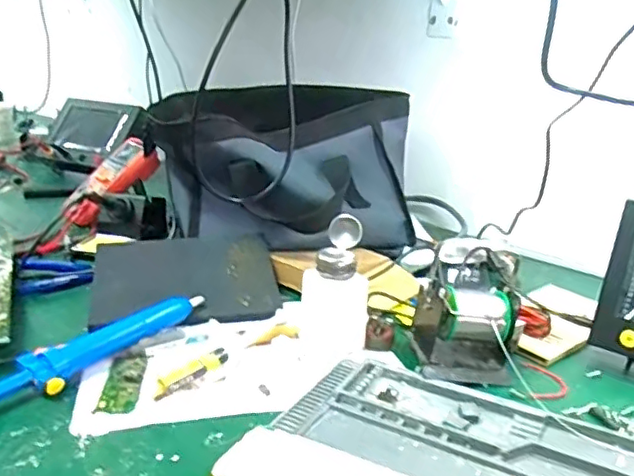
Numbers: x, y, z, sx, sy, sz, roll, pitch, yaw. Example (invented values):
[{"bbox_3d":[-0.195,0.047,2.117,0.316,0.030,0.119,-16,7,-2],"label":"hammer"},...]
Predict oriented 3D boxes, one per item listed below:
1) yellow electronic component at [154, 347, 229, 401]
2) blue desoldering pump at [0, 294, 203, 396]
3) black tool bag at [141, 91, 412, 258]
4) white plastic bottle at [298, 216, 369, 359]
[{"bbox_3d":[-0.113,0.122,0.541,0.076,0.016,0.018,-15,25,-41],"label":"yellow electronic component"},{"bbox_3d":[-0.228,0.112,0.530,0.040,0.033,0.326,16,23,35],"label":"blue desoldering pump"},{"bbox_3d":[-0.033,-0.100,0.845,0.323,0.188,0.243,7,20,13],"label":"black tool bag"},{"bbox_3d":[0.016,0.047,0.606,0.055,0.122,0.058,-11,22,-33],"label":"white plastic bottle"}]

